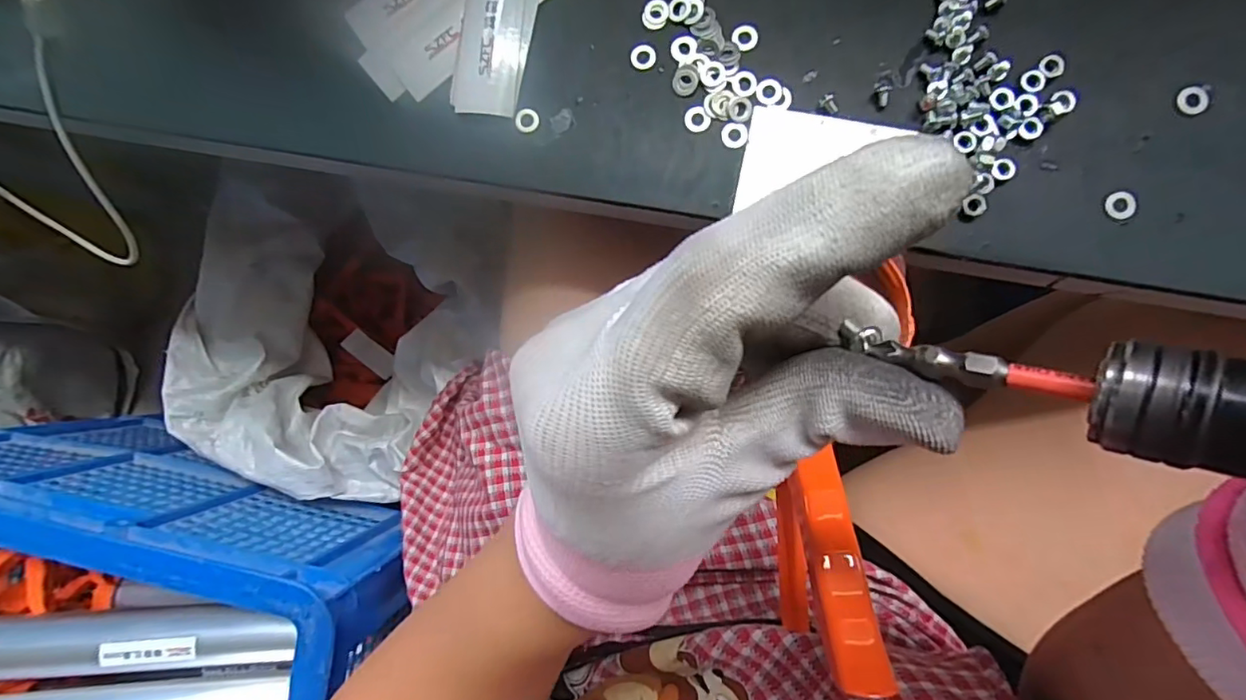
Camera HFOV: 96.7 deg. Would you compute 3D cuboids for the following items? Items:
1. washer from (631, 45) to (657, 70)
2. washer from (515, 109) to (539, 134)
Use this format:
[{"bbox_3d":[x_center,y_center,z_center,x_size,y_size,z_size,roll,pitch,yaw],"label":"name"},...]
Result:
[{"bbox_3d":[0.010,-0.142,0.268,0.012,0.004,0.012,0,90,5],"label":"washer"},{"bbox_3d":[-0.047,-0.112,0.271,0.012,0.004,0.011,-6,93,-3],"label":"washer"}]

